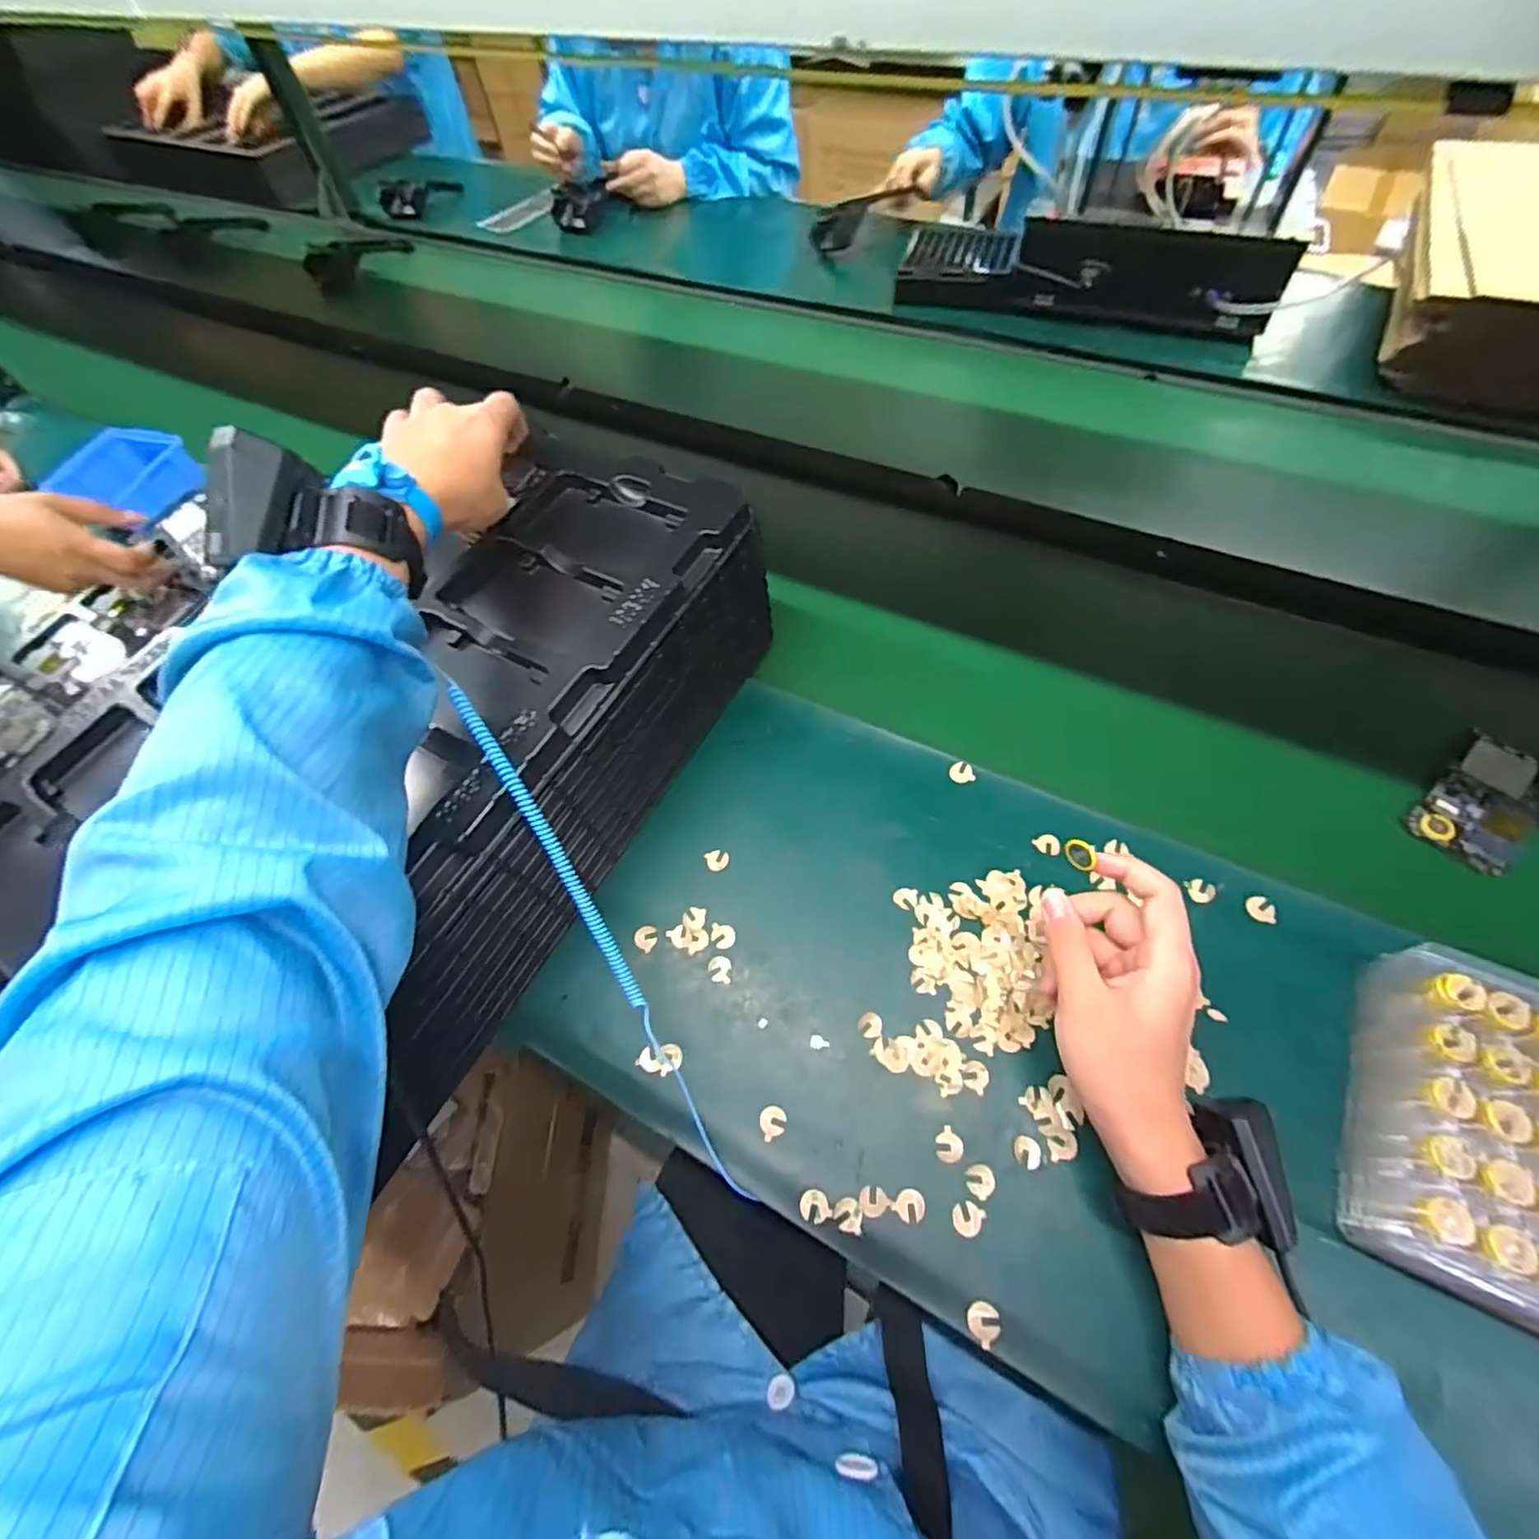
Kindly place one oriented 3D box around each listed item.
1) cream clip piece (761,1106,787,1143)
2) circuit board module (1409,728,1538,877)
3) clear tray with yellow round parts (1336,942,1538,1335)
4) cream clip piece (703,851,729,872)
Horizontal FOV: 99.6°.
[{"bbox_3d":[0.002,0.233,0.430,0.018,0.004,0.019,-2,59,3],"label":"cream clip piece"},{"bbox_3d":[0.558,0.026,0.506,0.121,0.011,0.063,-43,66,-11],"label":"circuit board module"},{"bbox_3d":[0.421,0.210,0.365,0.152,0.066,0.184,22,64,17],"label":"clear tray with yellow round parts"},{"bbox_3d":[-0.042,0.073,0.525,0.018,0.004,0.018,-2,59,3],"label":"cream clip piece"}]

